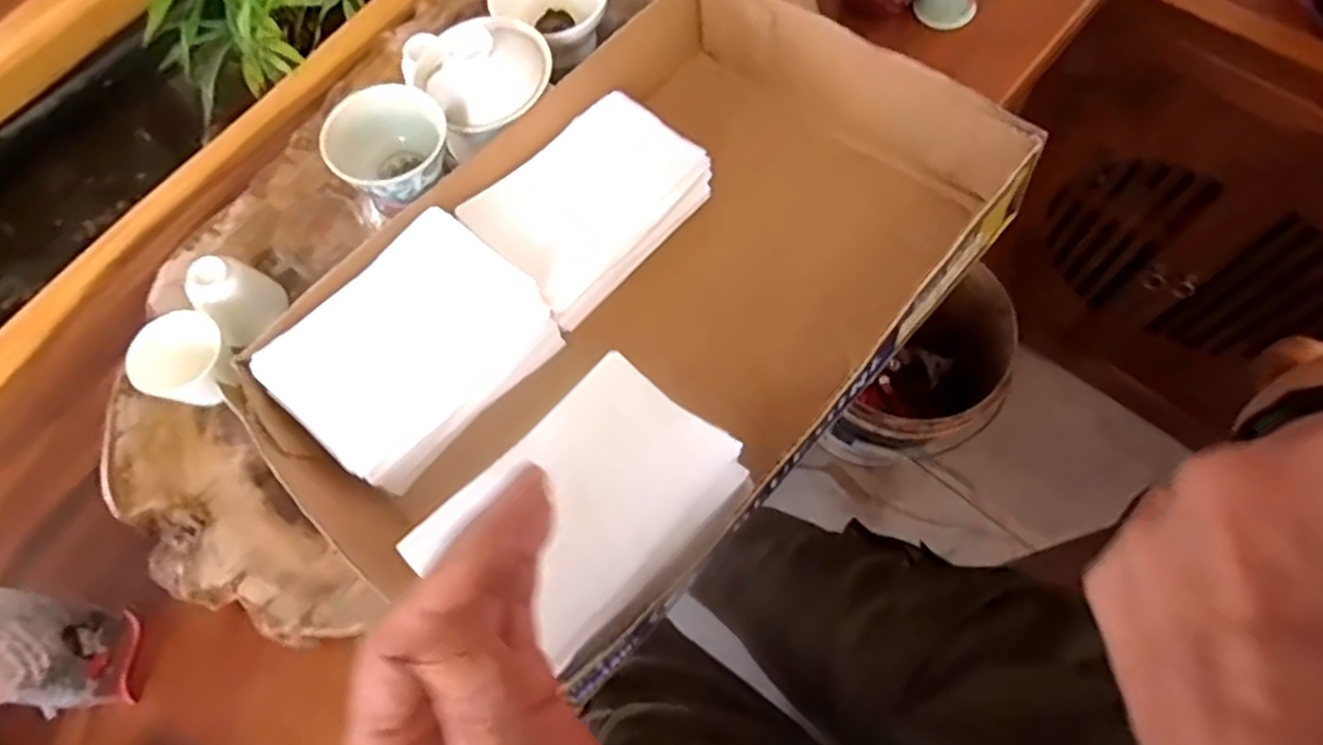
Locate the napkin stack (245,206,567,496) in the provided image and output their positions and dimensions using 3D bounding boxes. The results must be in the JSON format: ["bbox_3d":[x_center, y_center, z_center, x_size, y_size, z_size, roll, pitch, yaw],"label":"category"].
[{"bbox_3d":[-0.149,-0.014,0.456,0.110,0.046,0.149,38,74,16],"label":"napkin stack"}]

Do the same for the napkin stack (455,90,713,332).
[{"bbox_3d":[-0.046,-0.113,0.494,0.146,0.035,0.108,-43,72,-14],"label":"napkin stack"}]

